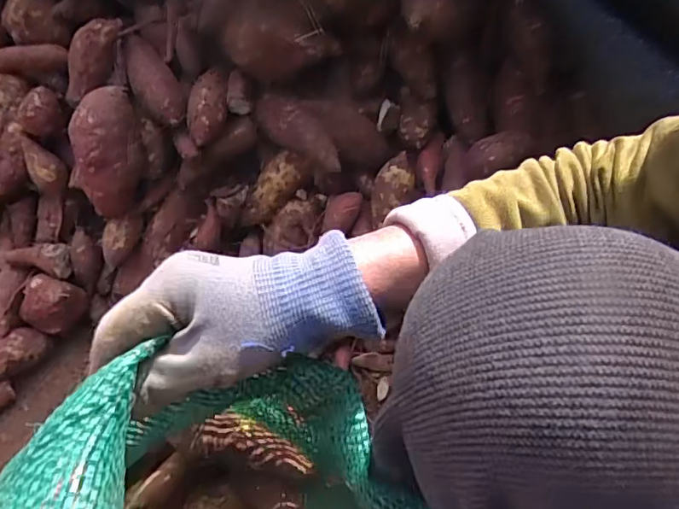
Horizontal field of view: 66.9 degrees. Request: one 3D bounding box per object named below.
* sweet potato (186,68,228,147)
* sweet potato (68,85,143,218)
[{"bbox_3d":[-0.147,-0.171,0.577,0.043,0.029,0.103,6,74,1],"label":"sweet potato"},{"bbox_3d":[-0.255,-0.106,0.552,0.085,0.139,0.065,16,31,7],"label":"sweet potato"}]

